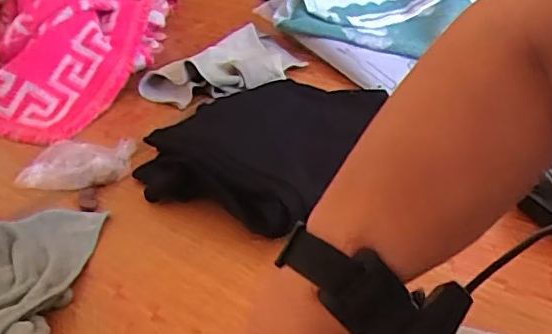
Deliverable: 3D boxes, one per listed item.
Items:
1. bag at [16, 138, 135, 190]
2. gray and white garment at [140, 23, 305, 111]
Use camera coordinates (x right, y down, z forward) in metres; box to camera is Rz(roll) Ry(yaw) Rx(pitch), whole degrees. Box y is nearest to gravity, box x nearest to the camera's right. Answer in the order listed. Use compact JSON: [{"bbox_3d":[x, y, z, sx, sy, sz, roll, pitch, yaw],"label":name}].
[{"bbox_3d":[-0.250,-0.002,0.703,0.140,0.032,0.087,-14,35,-18],"label":"bag"},{"bbox_3d":[-0.075,-0.165,0.910,0.251,0.054,0.158,-29,42,-34],"label":"gray and white garment"}]

